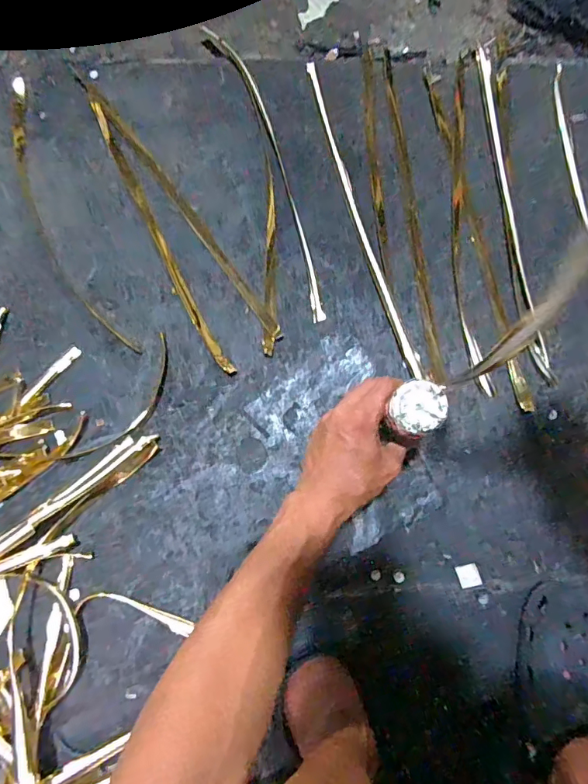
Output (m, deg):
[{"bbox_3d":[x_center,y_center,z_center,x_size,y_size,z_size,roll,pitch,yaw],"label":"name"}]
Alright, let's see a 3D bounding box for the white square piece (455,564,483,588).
[{"bbox_3d":[0.198,0.208,0.521,0.024,0.004,0.025,-16,79,-2],"label":"white square piece"}]

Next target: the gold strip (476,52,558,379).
[{"bbox_3d":[0.273,-0.237,0.583,0.024,0.015,0.456,-7,79,0],"label":"gold strip"}]

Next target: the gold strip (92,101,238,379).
[{"bbox_3d":[-0.176,-0.202,0.598,0.021,0.025,0.413,-27,79,-4],"label":"gold strip"}]

